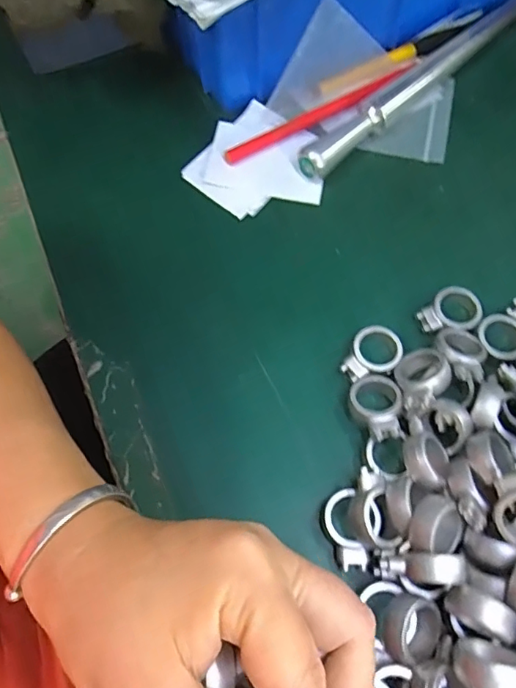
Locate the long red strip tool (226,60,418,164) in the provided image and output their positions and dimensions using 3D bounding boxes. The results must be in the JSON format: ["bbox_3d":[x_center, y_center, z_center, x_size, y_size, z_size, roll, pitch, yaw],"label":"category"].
[{"bbox_3d":[0.043,-0.154,0.334,0.147,0.011,0.013,-28,68,-10],"label":"long red strip tool"}]

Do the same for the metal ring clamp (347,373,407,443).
[{"bbox_3d":[0.058,0.032,0.252,0.023,0.018,0.035,-6,66,-1],"label":"metal ring clamp"}]

